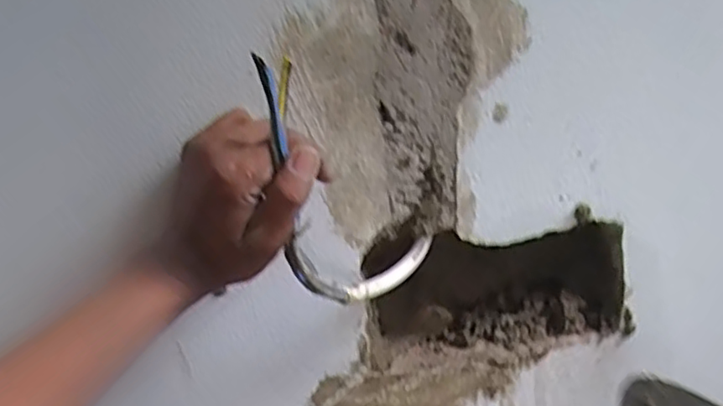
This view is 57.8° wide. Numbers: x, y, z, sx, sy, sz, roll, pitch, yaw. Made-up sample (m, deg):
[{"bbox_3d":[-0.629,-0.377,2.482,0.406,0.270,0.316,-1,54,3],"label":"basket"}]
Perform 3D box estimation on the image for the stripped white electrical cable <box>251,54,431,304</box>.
[{"bbox_3d":[-0.019,-0.001,0.414,0.098,0.198,0.030,-45,34,-19],"label":"stripped white electrical cable"}]

